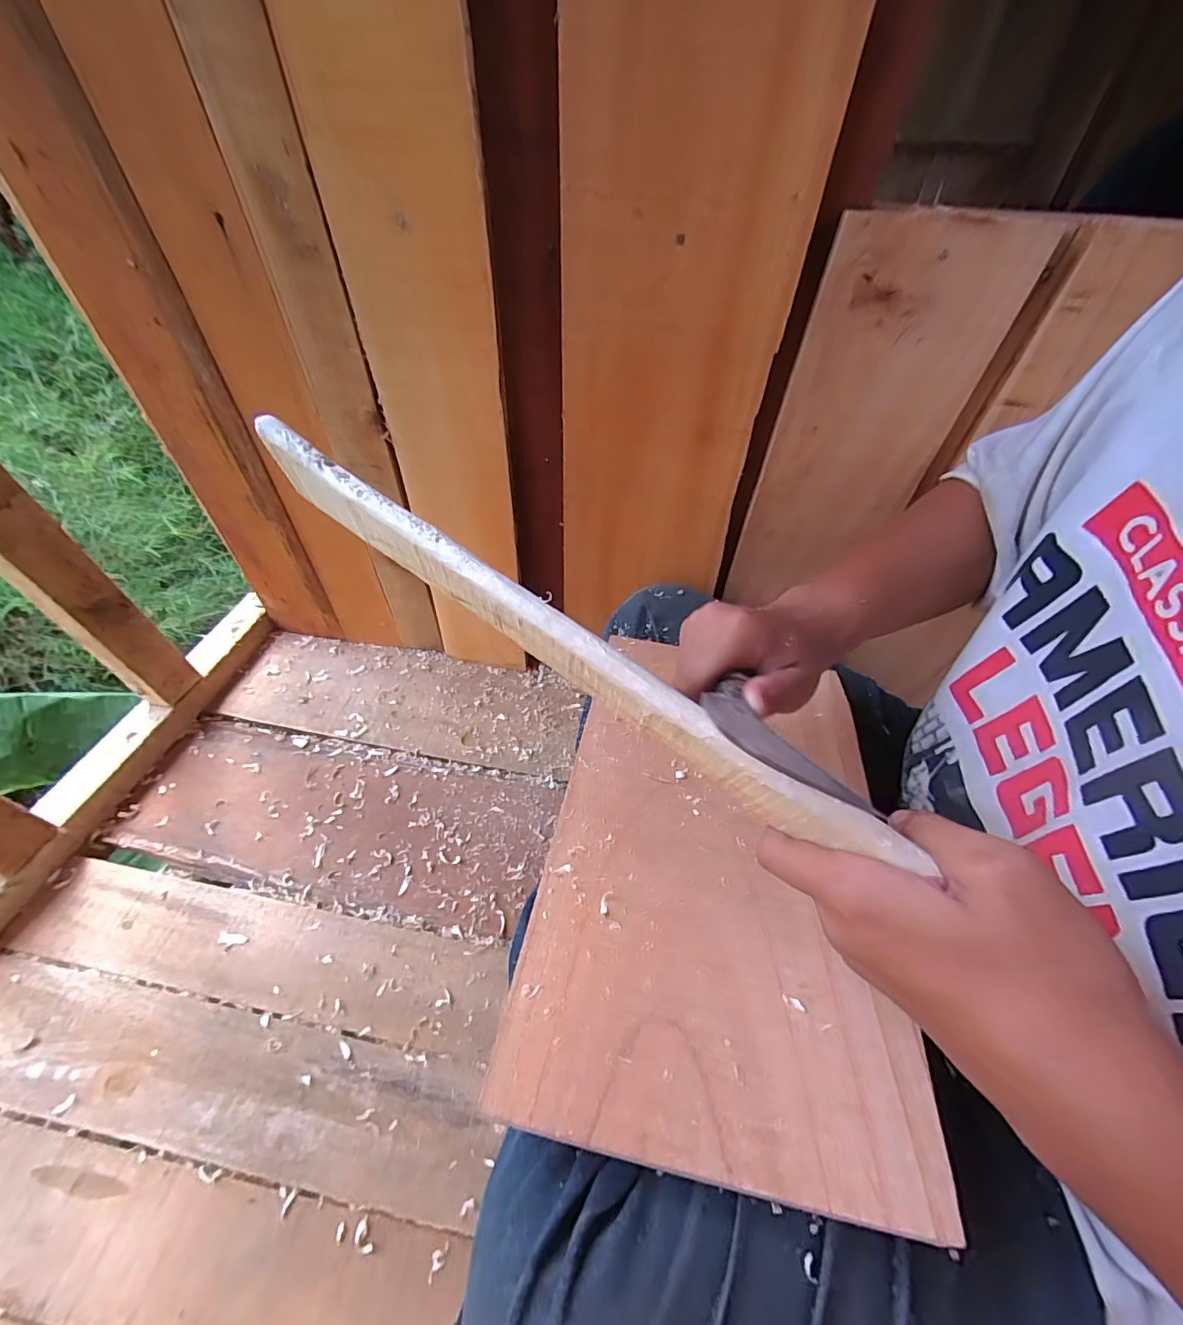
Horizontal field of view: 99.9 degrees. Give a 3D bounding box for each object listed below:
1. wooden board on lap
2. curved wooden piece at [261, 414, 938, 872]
[{"bbox_3d":[0.080,0.107,0.319,0.200,0.021,0.315,10,49,6],"label":"wooden board on lap"},{"bbox_3d":[-0.028,-0.017,0.235,0.339,0.038,0.012,35,55,12],"label":"curved wooden piece"}]

